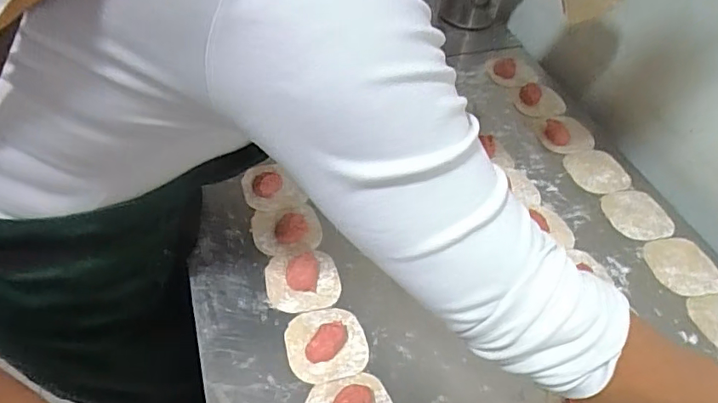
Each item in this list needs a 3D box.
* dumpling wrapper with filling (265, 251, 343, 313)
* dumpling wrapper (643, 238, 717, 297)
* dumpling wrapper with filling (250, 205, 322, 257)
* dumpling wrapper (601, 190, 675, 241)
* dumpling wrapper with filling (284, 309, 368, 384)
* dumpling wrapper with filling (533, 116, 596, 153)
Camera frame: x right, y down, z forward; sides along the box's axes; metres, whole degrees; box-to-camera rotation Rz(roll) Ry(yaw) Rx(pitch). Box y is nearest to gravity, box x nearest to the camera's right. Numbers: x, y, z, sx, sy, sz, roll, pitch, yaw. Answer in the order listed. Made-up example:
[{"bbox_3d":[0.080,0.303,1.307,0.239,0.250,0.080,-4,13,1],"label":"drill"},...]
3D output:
[{"bbox_3d":[-0.060,0.081,0.561,0.080,0.020,0.070,-8,49,-12],"label":"dumpling wrapper with filling"},{"bbox_3d":[0.386,0.077,0.618,0.078,0.004,0.078,-3,48,-8],"label":"dumpling wrapper"},{"bbox_3d":[-0.085,0.031,0.607,0.079,0.014,0.068,-4,48,-9],"label":"dumpling wrapper with filling"},{"bbox_3d":[0.360,0.017,0.672,0.080,0.005,0.078,-6,49,-10],"label":"dumpling wrapper"},{"bbox_3d":[-0.032,0.138,0.516,0.078,0.020,0.074,-6,49,-10],"label":"dumpling wrapper with filling"},{"bbox_3d":[0.295,-0.100,0.744,0.075,0.016,0.072,-1,48,-6],"label":"dumpling wrapper with filling"}]

